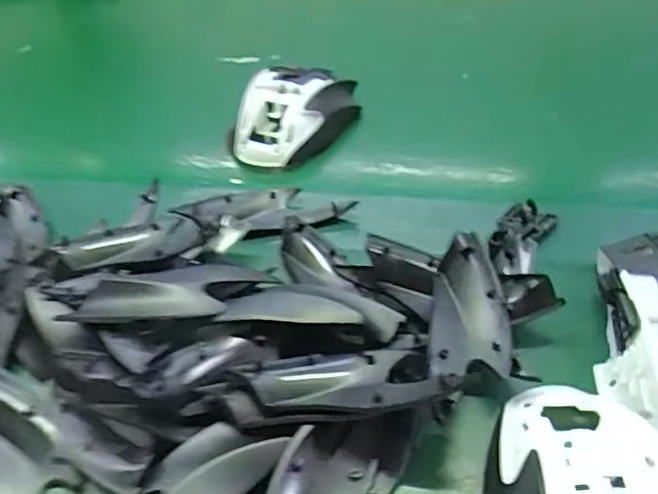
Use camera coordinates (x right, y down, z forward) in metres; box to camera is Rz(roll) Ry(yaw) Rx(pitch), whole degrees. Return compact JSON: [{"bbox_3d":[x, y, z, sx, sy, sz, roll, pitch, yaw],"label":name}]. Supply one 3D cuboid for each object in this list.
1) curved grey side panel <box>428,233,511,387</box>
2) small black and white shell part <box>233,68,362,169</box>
[{"bbox_3d":[0.062,0.025,0.253,0.033,0.018,0.067,3,43,10],"label":"curved grey side panel"},{"bbox_3d":[-0.023,-0.092,0.405,0.080,0.039,0.076,-1,42,5],"label":"small black and white shell part"}]

